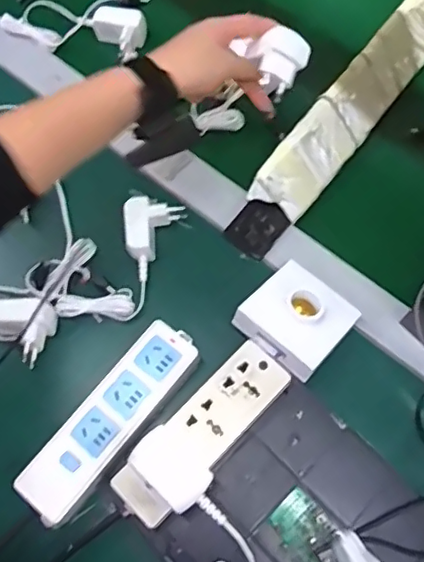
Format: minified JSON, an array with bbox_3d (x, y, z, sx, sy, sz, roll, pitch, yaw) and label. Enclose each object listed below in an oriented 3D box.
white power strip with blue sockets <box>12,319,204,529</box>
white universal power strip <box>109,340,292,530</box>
[{"bbox_3d":[-0.090,0.128,0.516,0.059,0.031,0.194,37,74,15],"label":"white power strip with blue sockets"},{"bbox_3d":[-0.007,0.129,0.486,0.053,0.028,0.170,42,75,16],"label":"white universal power strip"}]

